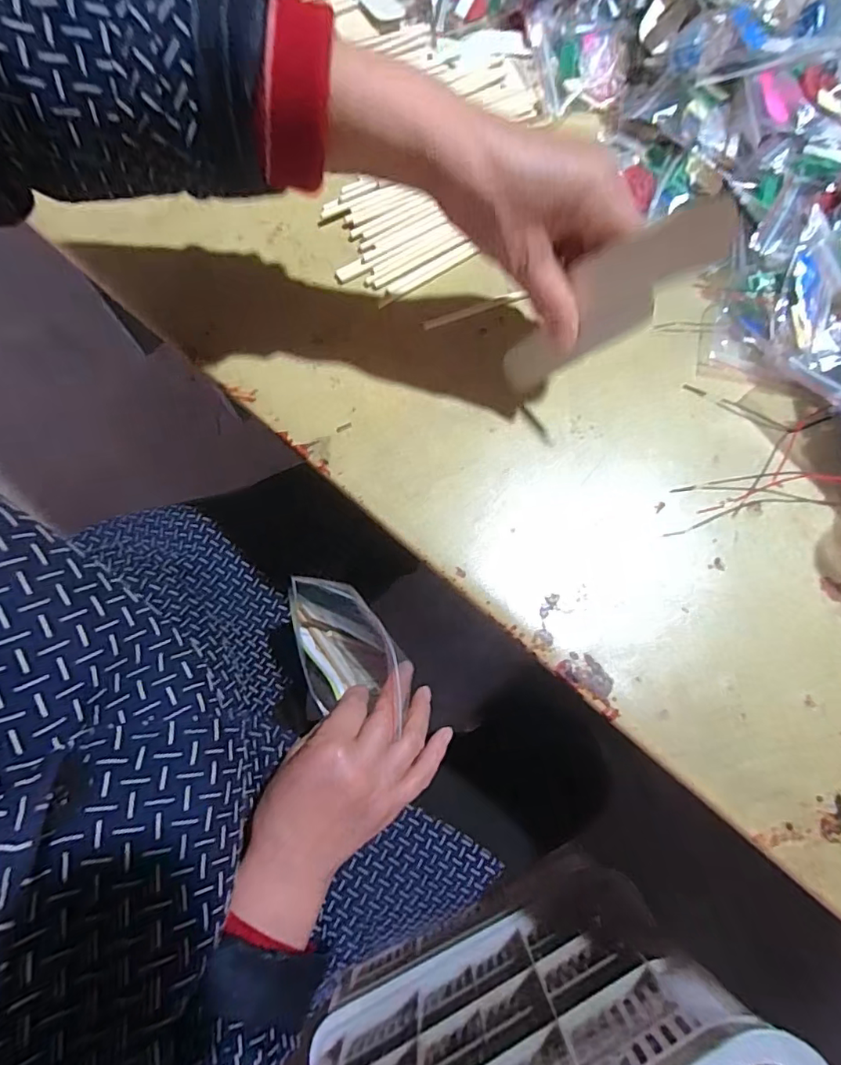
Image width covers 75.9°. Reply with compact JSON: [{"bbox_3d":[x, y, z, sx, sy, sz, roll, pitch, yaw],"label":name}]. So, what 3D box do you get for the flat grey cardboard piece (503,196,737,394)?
[{"bbox_3d":[0.094,-0.121,0.285,0.043,0.134,0.004,53,50,-14],"label":"flat grey cardboard piece"}]

